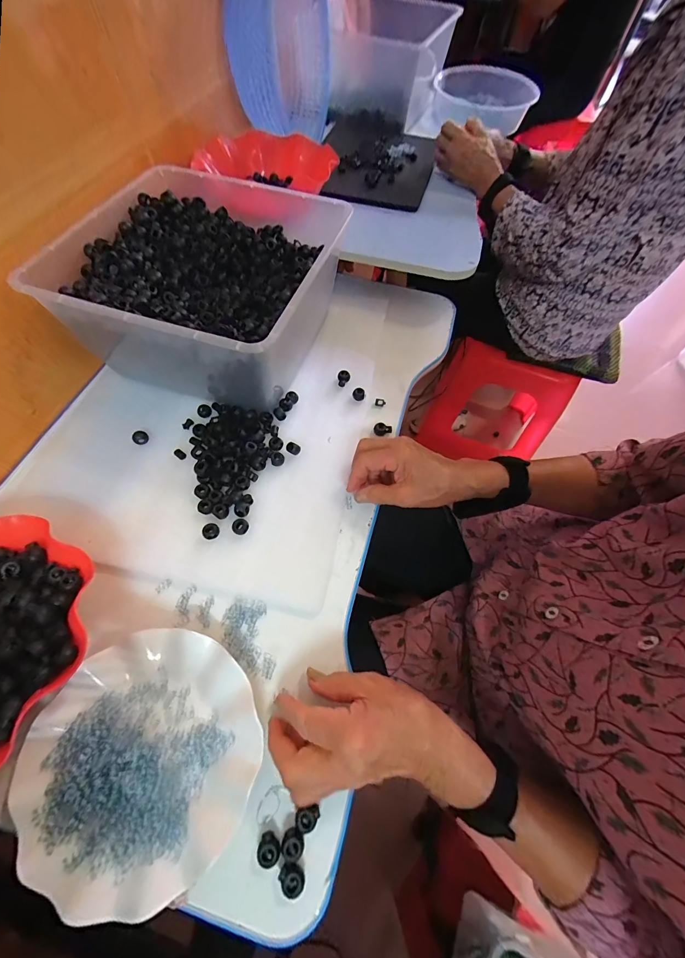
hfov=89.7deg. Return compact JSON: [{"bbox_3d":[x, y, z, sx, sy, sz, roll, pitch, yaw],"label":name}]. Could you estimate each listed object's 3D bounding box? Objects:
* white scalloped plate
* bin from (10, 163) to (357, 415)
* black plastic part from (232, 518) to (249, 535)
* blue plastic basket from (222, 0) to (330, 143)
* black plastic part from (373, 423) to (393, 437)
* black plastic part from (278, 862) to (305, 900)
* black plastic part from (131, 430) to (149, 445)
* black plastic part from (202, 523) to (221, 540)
[{"bbox_3d":[-0.164,0.228,0.289,0.177,0.023,0.176,1,62,-2],"label":"white scalloped plate"},{"bbox_3d":[-0.169,-0.258,0.472,0.298,0.141,0.315,16,62,6],"label":"bin"},{"bbox_3d":[-0.114,0.053,0.383,0.018,0.009,0.017,1,62,-2],"label":"black plastic part"},{"bbox_3d":[-0.109,-0.766,0.619,0.108,0.244,0.228,20,63,8],"label":"blue plastic basket"},{"bbox_3d":[0.054,-0.066,0.461,0.024,0.010,0.016,11,62,3],"label":"black plastic part"},{"bbox_3d":[-0.039,0.306,0.263,0.016,0.011,0.020,-39,70,-20],"label":"black plastic part"},{"bbox_3d":[-0.251,-0.051,0.428,0.013,0.012,0.017,39,67,17],"label":"black plastic part"},{"bbox_3d":[-0.145,0.057,0.378,0.018,0.006,0.016,-24,65,-14],"label":"black plastic part"}]

